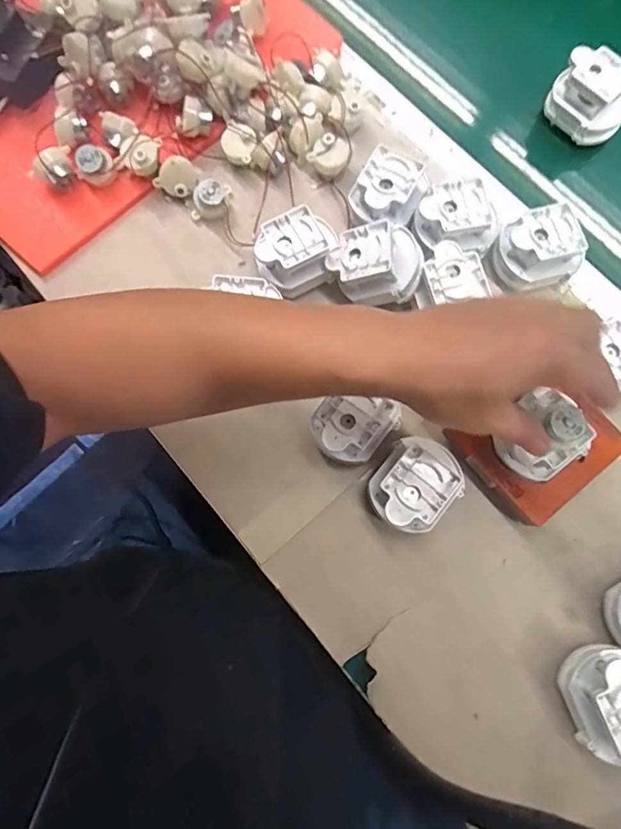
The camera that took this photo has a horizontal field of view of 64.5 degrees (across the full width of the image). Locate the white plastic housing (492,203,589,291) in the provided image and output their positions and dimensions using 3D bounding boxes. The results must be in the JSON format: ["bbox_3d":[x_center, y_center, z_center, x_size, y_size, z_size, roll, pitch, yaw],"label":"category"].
[{"bbox_3d":[0.189,-0.138,0.408,0.062,0.036,0.059,-17,78,-3],"label":"white plastic housing"}]

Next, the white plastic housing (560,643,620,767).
[{"bbox_3d":[0.206,0.195,0.337,0.053,0.051,0.060,-14,77,-3],"label":"white plastic housing"}]

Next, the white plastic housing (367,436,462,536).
[{"bbox_3d":[0.078,0.054,0.374,0.058,0.051,0.070,36,80,8],"label":"white plastic housing"}]

